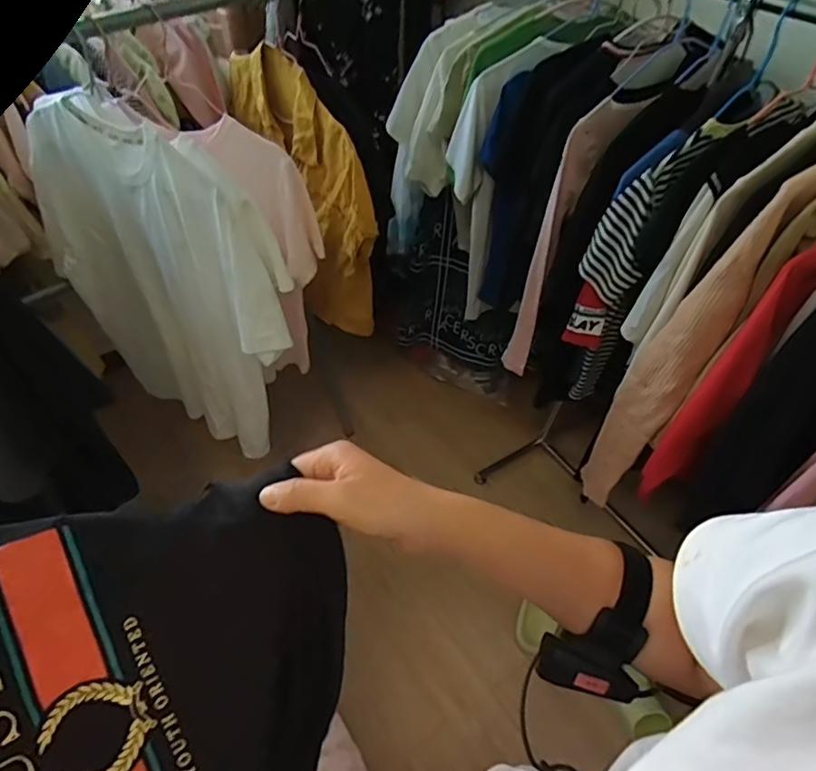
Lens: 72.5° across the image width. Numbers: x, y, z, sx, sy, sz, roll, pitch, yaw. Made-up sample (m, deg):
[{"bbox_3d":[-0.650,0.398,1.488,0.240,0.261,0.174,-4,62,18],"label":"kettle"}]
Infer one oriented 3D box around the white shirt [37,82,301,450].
[{"bbox_3d":[-0.468,-0.169,1.146,0.538,0.705,0.127,23,51,19],"label":"white shirt"}]

